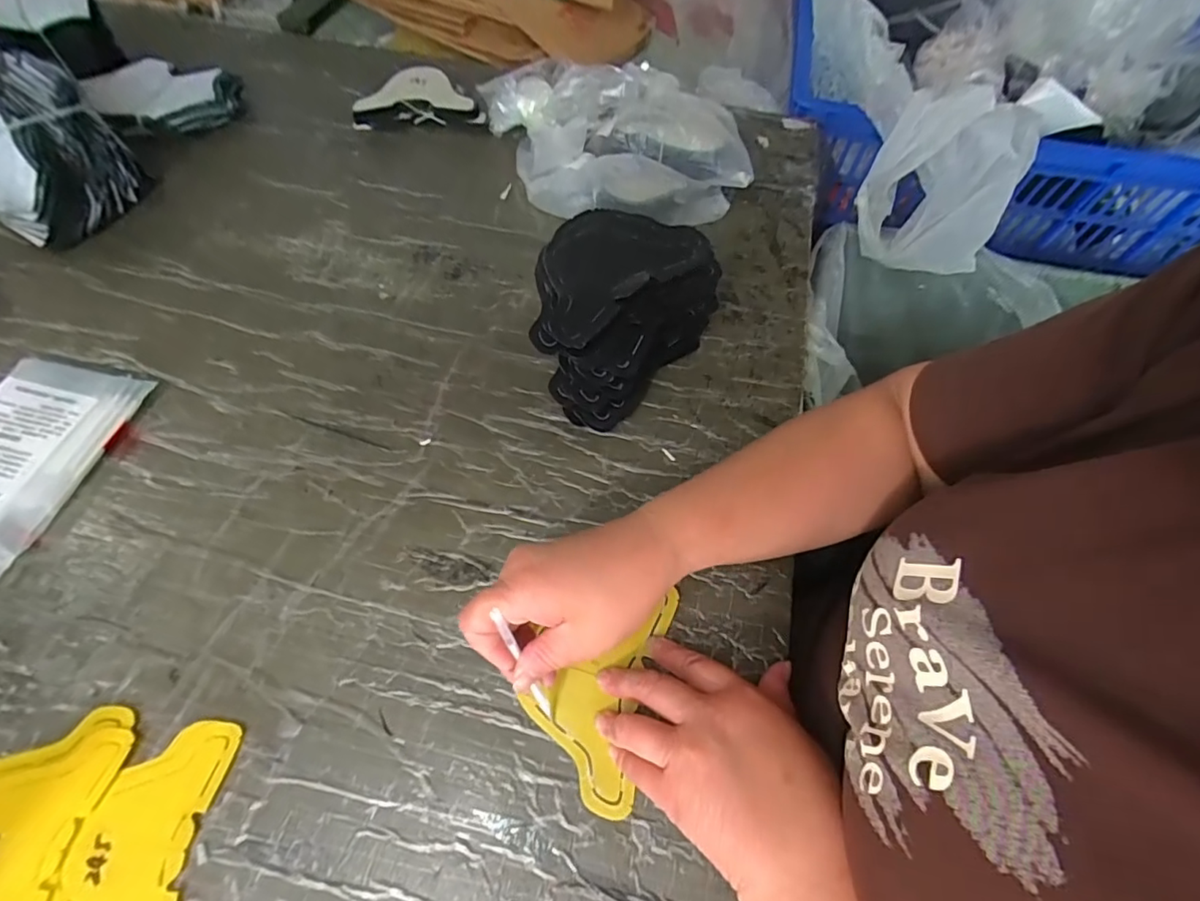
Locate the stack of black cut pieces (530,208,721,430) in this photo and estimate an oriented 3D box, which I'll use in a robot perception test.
[{"bbox_3d":[0.009,-0.117,0.452,0.122,0.098,0.164,35,66,16],"label":"stack of black cut pieces"}]

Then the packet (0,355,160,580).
[{"bbox_3d":[-0.449,0.003,0.418,0.107,0.027,0.183,13,61,5],"label":"packet"}]

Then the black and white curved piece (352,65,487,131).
[{"bbox_3d":[-0.216,-0.422,0.652,0.149,0.032,0.086,-3,61,-4],"label":"black and white curved piece"}]

